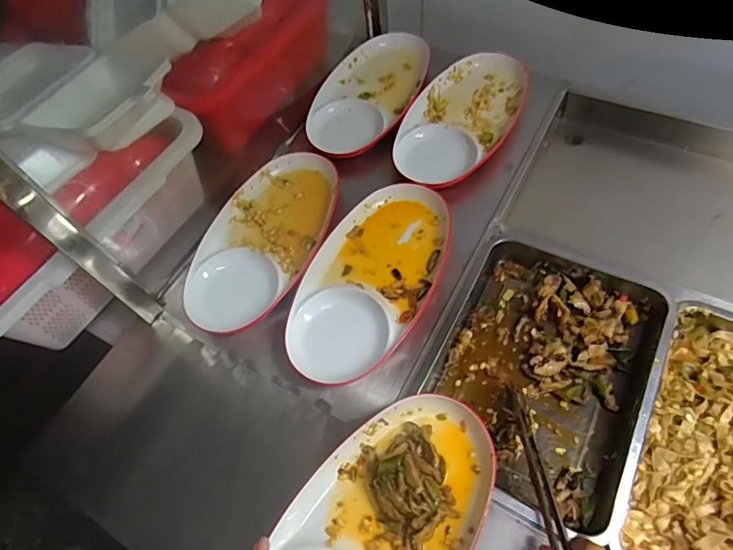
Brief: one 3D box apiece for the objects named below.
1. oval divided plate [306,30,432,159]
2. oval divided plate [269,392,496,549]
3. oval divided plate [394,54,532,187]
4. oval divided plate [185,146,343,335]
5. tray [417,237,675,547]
[{"bbox_3d":[0.012,-0.365,0.918,0.183,0.038,0.344,14,62,16],"label":"oval divided plate"},{"bbox_3d":[0.005,0.276,0.492,0.175,0.038,0.337,33,64,22],"label":"oval divided plate"},{"bbox_3d":[0.177,-0.291,0.855,0.186,0.043,0.347,26,66,22],"label":"oval divided plate"},{"bbox_3d":[-0.156,-0.066,0.752,0.180,0.034,0.347,15,62,16],"label":"oval divided plate"},{"bbox_3d":[0.230,0.114,0.625,0.250,0.056,0.381,21,64,19],"label":"tray"}]

